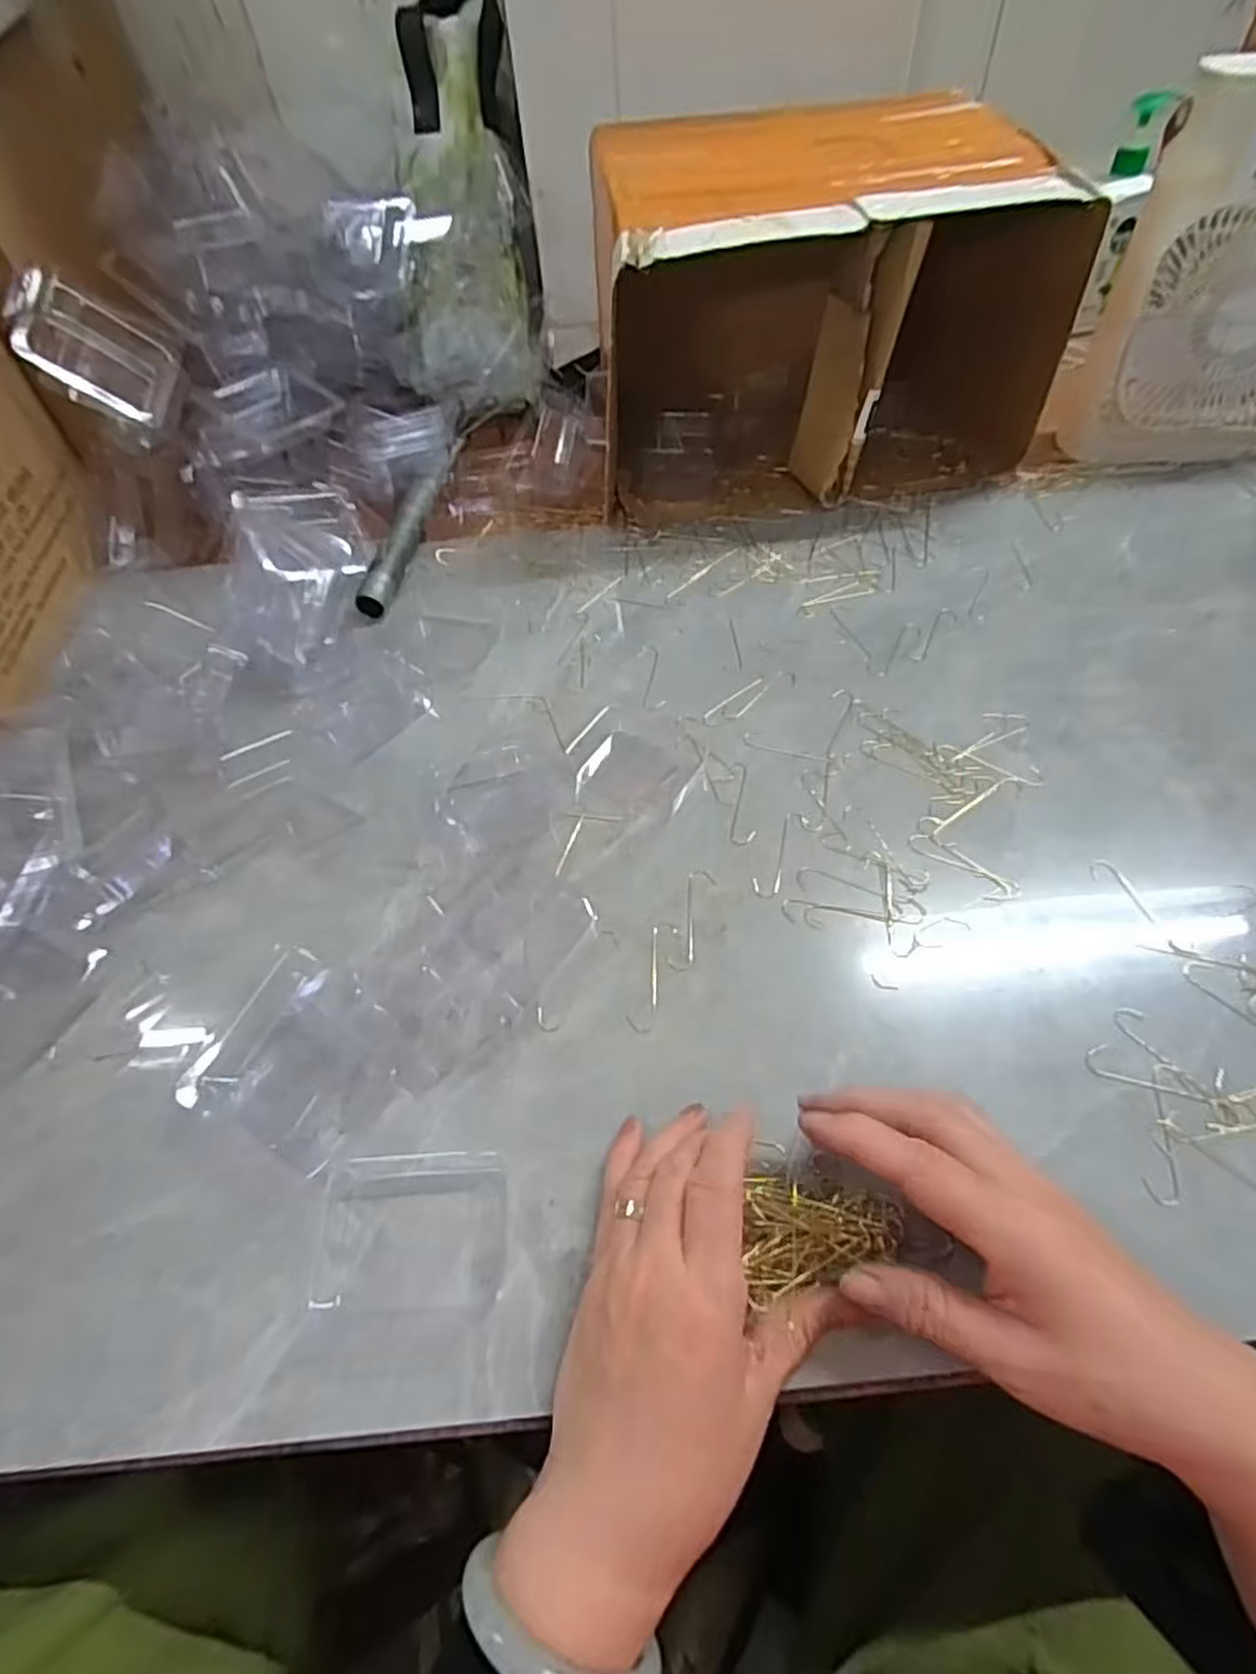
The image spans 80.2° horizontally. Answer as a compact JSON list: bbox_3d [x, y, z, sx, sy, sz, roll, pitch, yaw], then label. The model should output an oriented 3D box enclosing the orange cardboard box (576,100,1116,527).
[{"bbox_3d":[0.142,-0.431,0.621,0.351,0.216,0.235,-9,53,-4],"label":"orange cardboard box"}]

